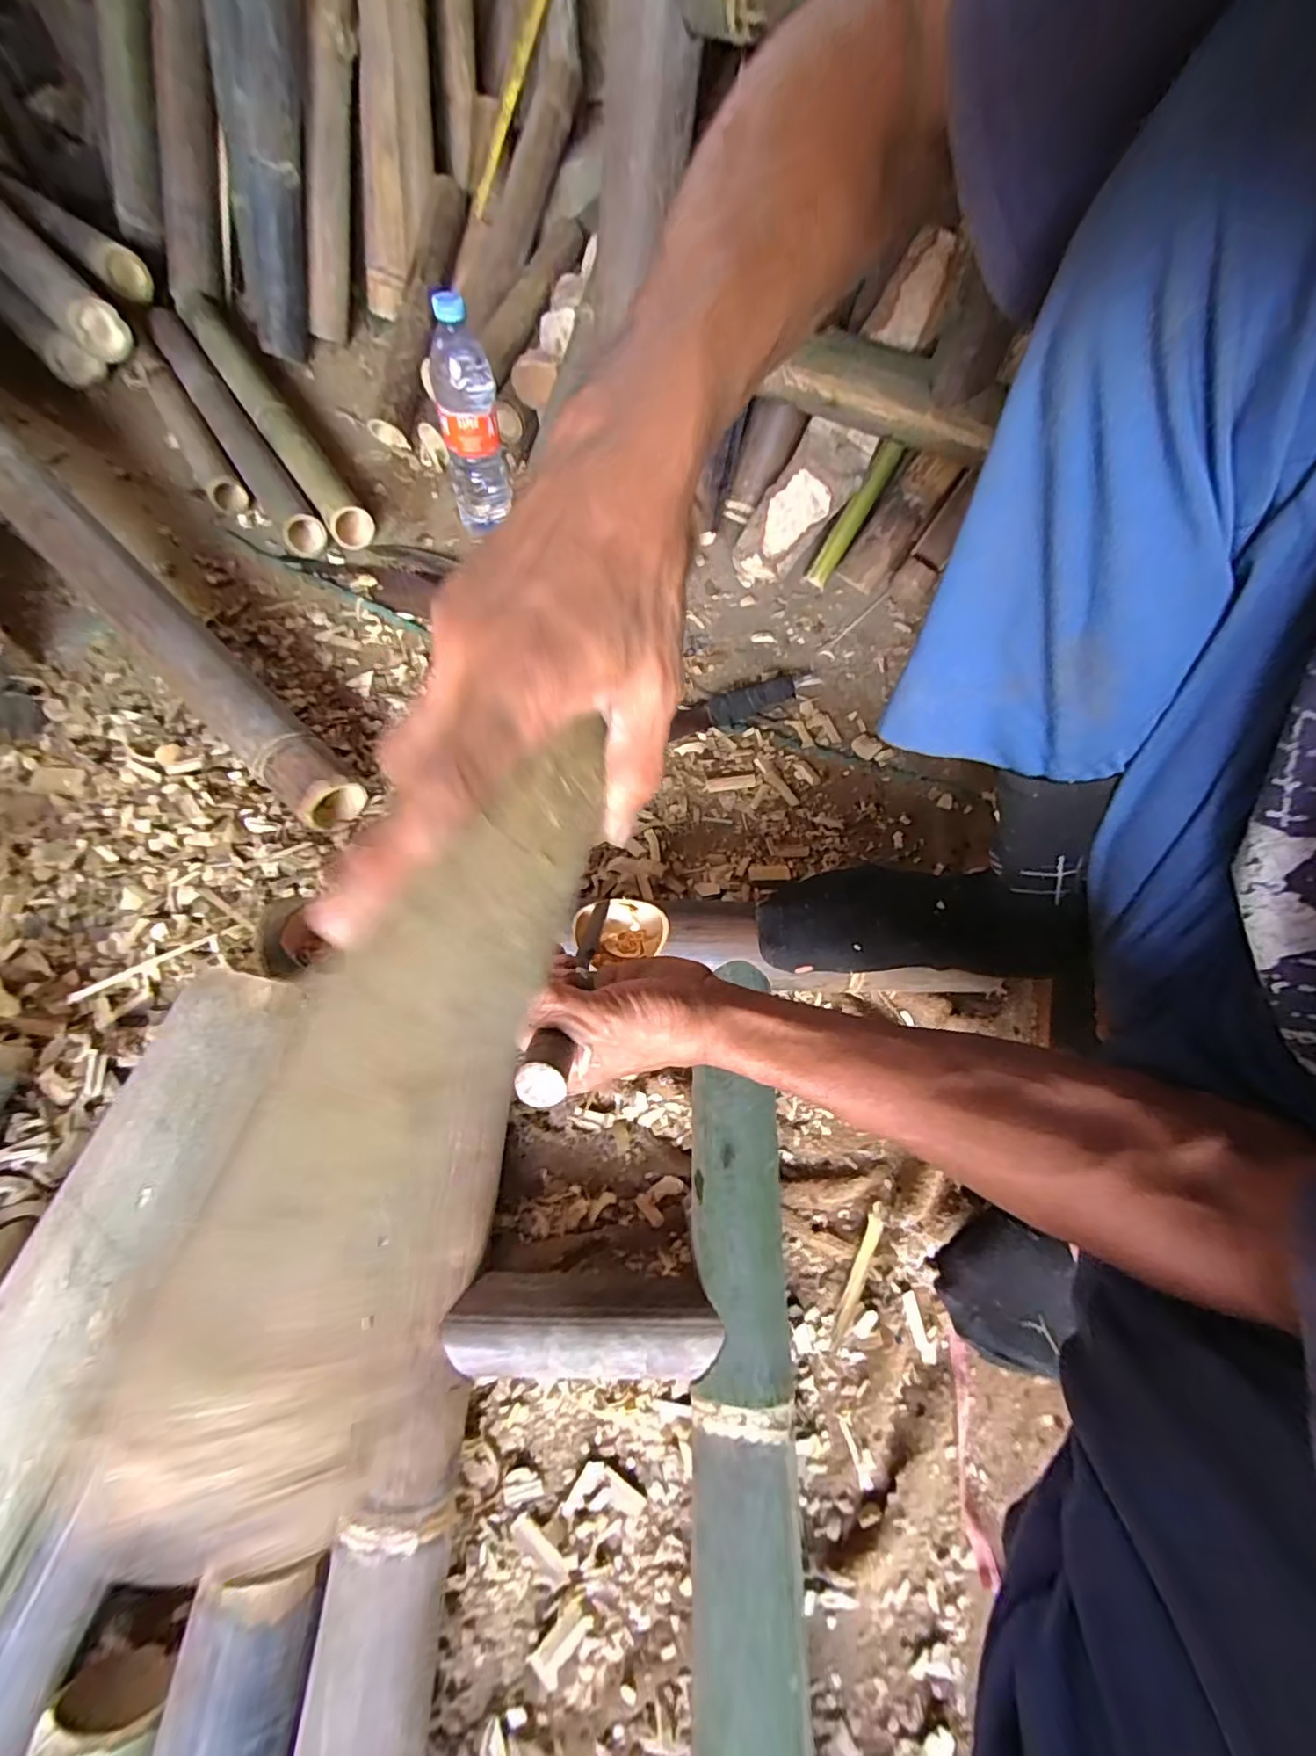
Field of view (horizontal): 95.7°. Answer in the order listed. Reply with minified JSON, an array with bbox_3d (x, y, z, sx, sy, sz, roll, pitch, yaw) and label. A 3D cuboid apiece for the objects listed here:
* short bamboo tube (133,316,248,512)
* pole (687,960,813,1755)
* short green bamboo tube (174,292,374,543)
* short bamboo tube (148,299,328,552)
[{"bbox_3d":[-0.687,-0.662,0.862,0.050,0.060,0.412,-31,70,-14],"label":"short bamboo tube"},{"bbox_3d":[0.055,0.365,0.361,0.070,0.049,0.523,2,65,0],"label":"pole"},{"bbox_3d":[-0.573,-0.691,0.872,0.063,0.068,0.620,-33,70,-15],"label":"short green bamboo tube"},{"bbox_3d":[-0.617,-0.654,0.859,0.053,0.058,0.584,-32,70,-15],"label":"short bamboo tube"}]

